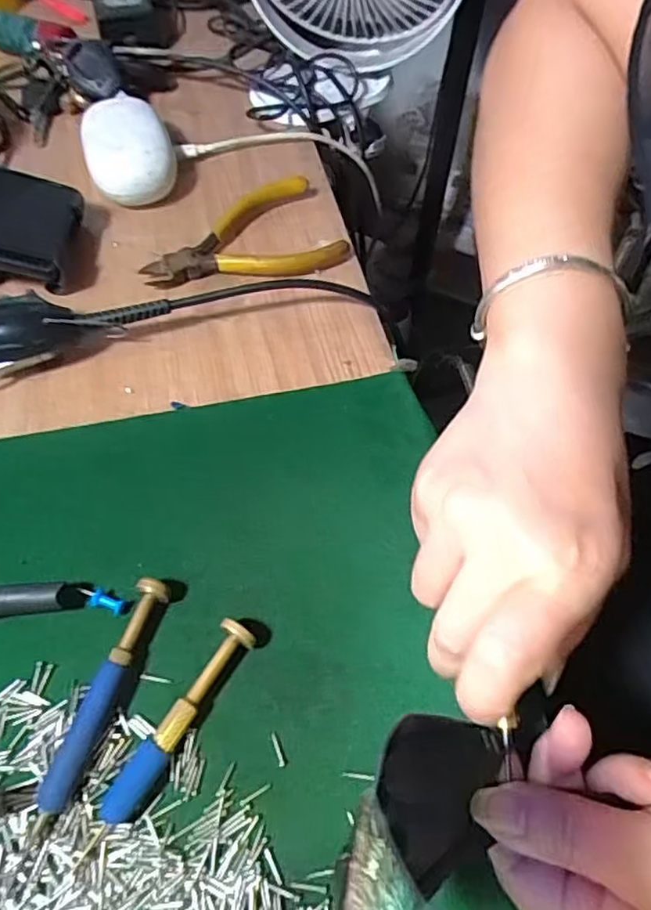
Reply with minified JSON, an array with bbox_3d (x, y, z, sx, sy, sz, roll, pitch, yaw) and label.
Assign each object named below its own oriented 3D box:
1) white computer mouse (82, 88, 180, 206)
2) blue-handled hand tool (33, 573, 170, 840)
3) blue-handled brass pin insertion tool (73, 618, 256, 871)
[{"bbox_3d":[-0.136,-0.208,0.426,0.056,0.035,0.093,-16,59,-10],"label":"white computer mouse"},{"bbox_3d":[-0.084,0.093,0.236,0.011,0.013,0.094,15,59,9],"label":"blue-handled hand tool"},{"bbox_3d":[-0.058,0.103,0.230,0.014,0.013,0.091,30,62,17],"label":"blue-handled brass pin insertion tool"}]

